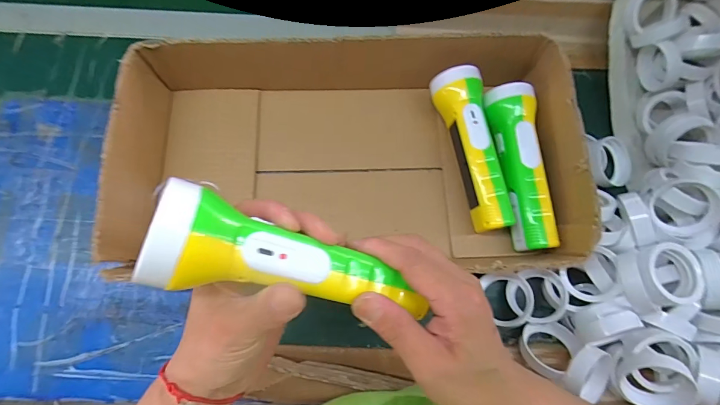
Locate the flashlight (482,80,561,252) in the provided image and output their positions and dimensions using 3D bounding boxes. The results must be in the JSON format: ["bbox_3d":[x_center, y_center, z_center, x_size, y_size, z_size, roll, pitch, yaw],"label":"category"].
[{"bbox_3d":[0.165,-0.037,0.379,0.053,0.049,0.174,-2,74,-2],"label":"flashlight"}]

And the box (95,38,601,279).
[{"bbox_3d":[-0.009,-0.057,0.372,0.429,0.077,0.205,0,74,-2],"label":"box"}]

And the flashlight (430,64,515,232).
[{"bbox_3d":[0.120,-0.056,0.382,0.052,0.055,0.174,-12,75,-5],"label":"flashlight"}]

